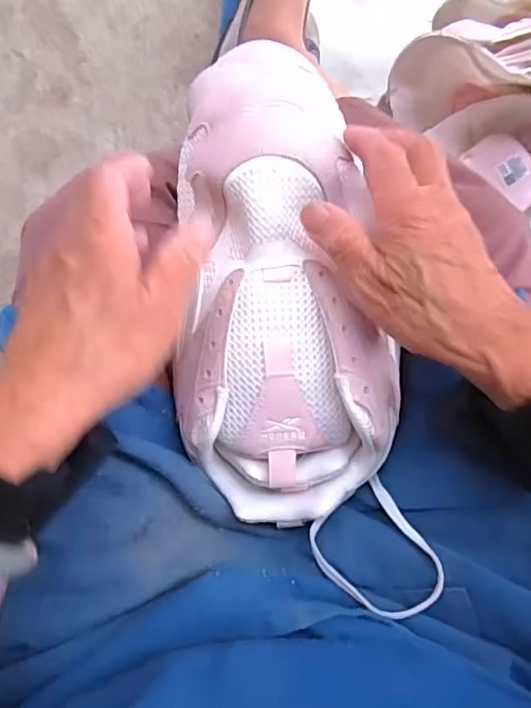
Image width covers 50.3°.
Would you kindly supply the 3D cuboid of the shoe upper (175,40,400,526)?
[{"bbox_3d":[0.010,-0.052,0.338,0.118,0.079,0.299,-4,86,-5],"label":"shoe upper"}]

